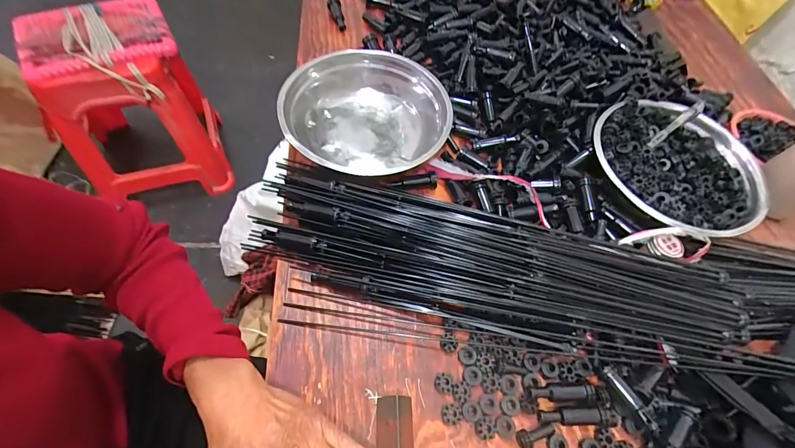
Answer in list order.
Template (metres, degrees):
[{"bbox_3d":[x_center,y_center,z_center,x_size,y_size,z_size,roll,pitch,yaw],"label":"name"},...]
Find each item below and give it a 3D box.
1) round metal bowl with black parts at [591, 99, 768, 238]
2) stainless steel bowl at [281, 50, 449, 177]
[{"bbox_3d":[0.379,-0.079,0.516,0.211,0.053,0.223,3,60,-5],"label":"round metal bowl with black parts"},{"bbox_3d":[-0.044,-0.149,0.511,0.207,0.074,0.210,-1,60,1],"label":"stainless steel bowl"}]

